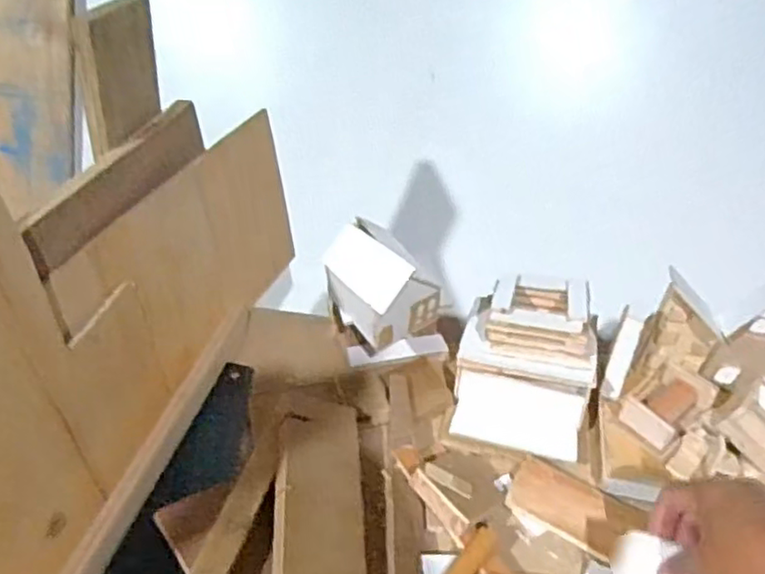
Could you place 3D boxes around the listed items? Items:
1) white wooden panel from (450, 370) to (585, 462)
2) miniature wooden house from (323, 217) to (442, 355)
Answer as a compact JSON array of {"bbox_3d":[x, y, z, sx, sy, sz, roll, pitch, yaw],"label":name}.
[{"bbox_3d":[0.128,0.121,0.630,0.115,0.010,0.061,11,77,12],"label":"white wooden panel"},{"bbox_3d":[-0.002,-0.002,0.630,0.076,0.097,0.097,-27,47,-32],"label":"miniature wooden house"}]

